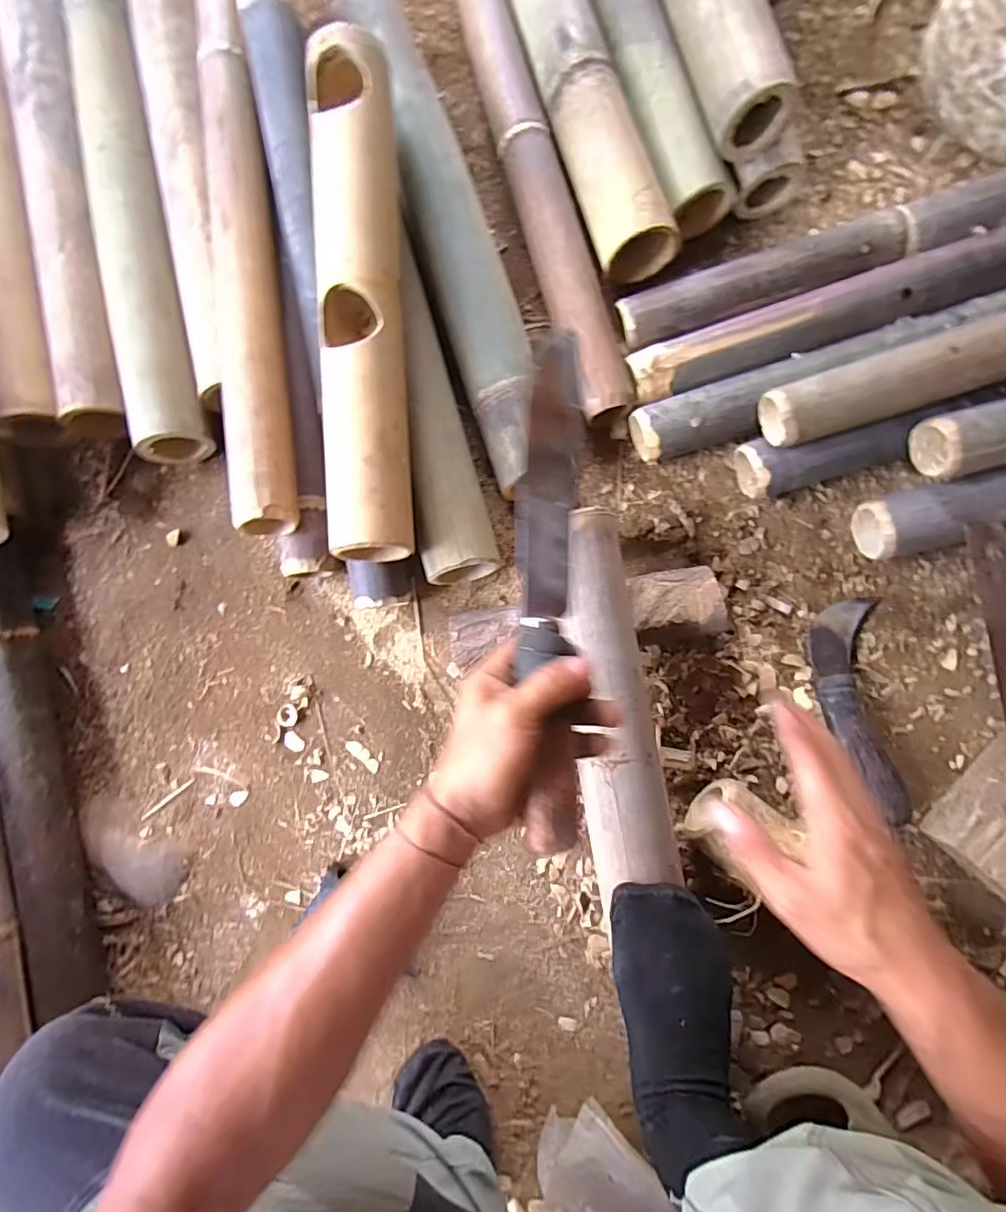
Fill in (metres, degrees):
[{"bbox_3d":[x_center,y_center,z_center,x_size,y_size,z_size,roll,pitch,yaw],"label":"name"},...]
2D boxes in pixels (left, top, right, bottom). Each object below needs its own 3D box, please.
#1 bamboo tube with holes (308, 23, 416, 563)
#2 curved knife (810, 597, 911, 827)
[{"bbox_3d":[-0.138,-0.292,0.532,0.084,0.067,0.492,-4,85,6],"label":"bamboo tube with holes"},{"bbox_3d":[0.358,0.100,0.555,0.068,0.031,0.214,-7,72,6],"label":"curved knife"}]

